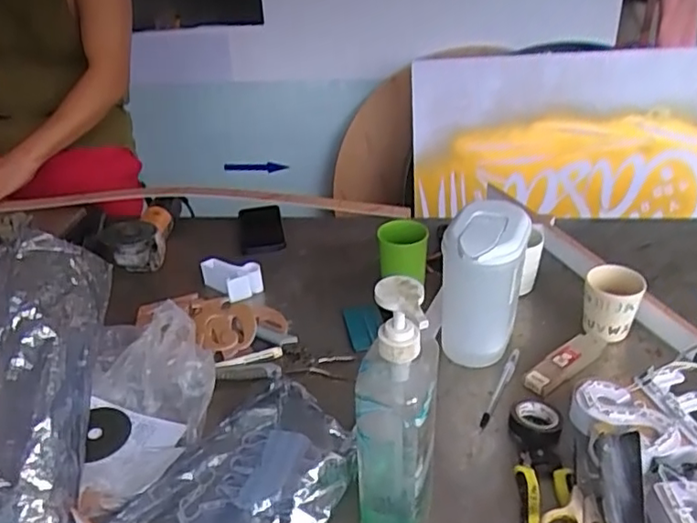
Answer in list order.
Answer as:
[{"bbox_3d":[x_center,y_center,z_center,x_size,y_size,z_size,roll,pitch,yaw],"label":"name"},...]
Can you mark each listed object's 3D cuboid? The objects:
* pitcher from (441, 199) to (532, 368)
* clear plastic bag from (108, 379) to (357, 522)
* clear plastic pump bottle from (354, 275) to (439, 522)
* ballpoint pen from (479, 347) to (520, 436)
[{"bbox_3d":[0.172,0.038,0.800,0.097,0.192,0.136,6,32,14],"label":"pitcher"},{"bbox_3d":[-0.108,0.237,0.638,0.235,0.053,0.181,-27,39,-34],"label":"clear plastic bag"},{"bbox_3d":[0.043,0.149,0.550,0.067,0.281,0.065,4,32,11],"label":"clear plastic pump bottle"},{"bbox_3d":[0.191,0.158,0.779,0.011,0.017,0.148,14,34,25],"label":"ballpoint pen"}]

